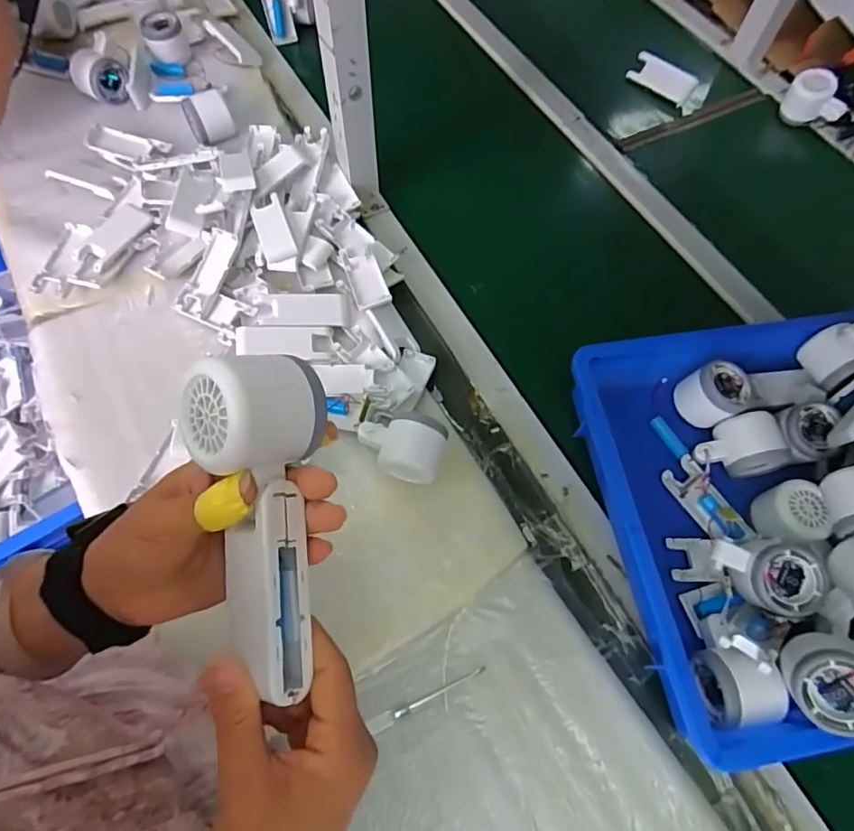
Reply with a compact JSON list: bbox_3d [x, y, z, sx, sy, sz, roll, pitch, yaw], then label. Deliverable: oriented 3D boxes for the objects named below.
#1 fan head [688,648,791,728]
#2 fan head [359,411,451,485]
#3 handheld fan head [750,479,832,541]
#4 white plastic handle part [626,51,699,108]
[{"bbox_3d":[0.253,0.223,0.436,0.049,0.062,0.057,-7,66,-6],"label":"fan head"},{"bbox_3d":[-0.024,0.027,0.522,0.085,0.052,0.060,25,66,9],"label":"fan head"},{"bbox_3d":[0.344,0.093,0.501,0.047,0.039,0.054,-11,66,-8],"label":"handheld fan head"},{"bbox_3d":[0.369,-0.529,0.830,0.101,0.043,0.011,26,66,-5],"label":"white plastic handle part"}]

